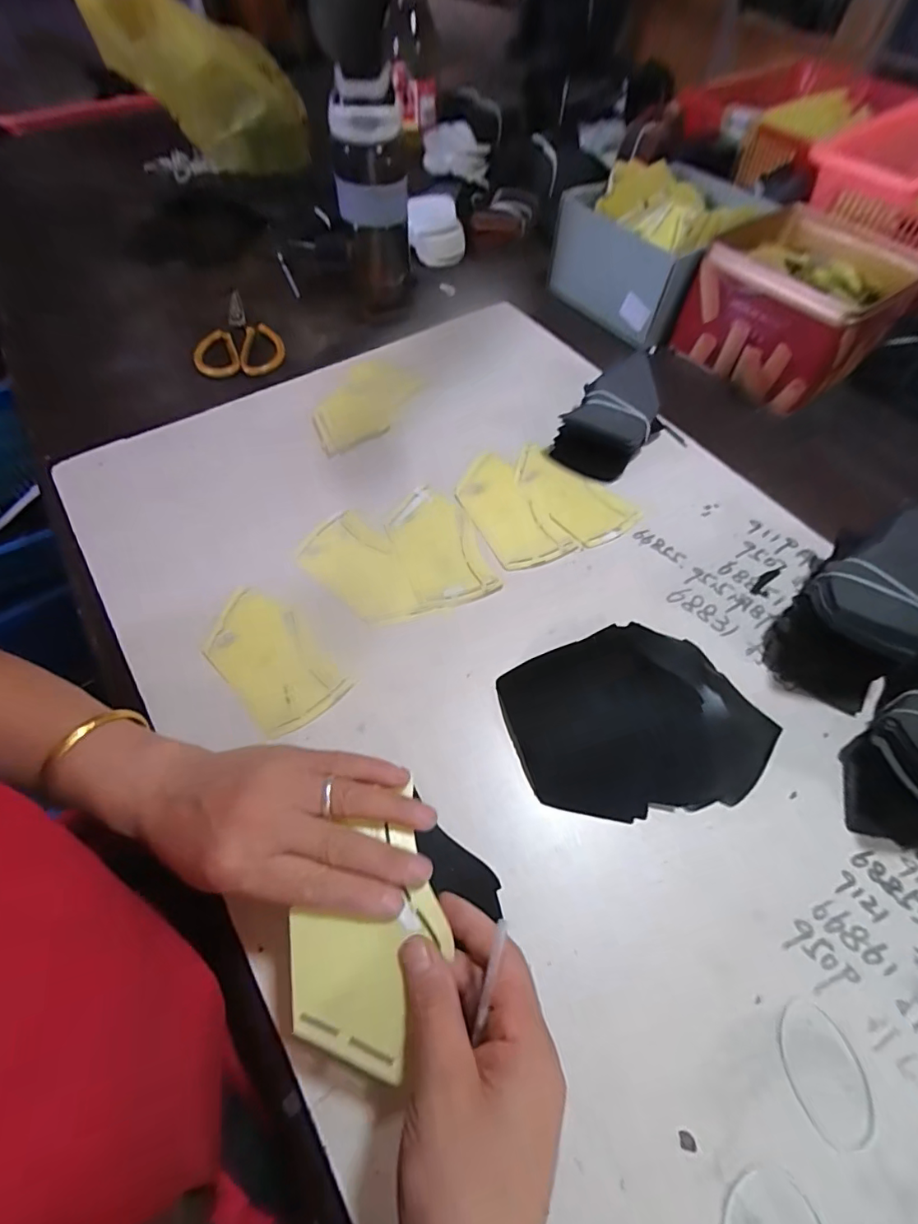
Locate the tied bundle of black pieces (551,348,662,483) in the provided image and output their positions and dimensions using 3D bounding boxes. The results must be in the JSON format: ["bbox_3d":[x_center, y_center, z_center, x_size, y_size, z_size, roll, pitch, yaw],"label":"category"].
[{"bbox_3d":[0.160,-0.200,0.523,0.087,0.062,0.118,28,61,14],"label":"tied bundle of black pieces"}]

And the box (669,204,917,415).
[{"bbox_3d":[0.382,-0.350,0.600,0.146,0.126,0.188,-30,65,-19],"label":"box"}]

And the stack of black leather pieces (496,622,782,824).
[{"bbox_3d":[0.131,0.074,0.367,0.178,0.026,0.134,-11,60,-9],"label":"stack of black leather pieces"}]

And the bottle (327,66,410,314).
[{"bbox_3d":[-0.100,-0.473,0.593,0.078,0.224,0.088,-4,59,-5],"label":"bottle"}]

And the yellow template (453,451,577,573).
[{"bbox_3d":[0.046,-0.097,0.481,0.070,0.009,0.136,-26,63,-17],"label":"yellow template"}]

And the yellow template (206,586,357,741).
[{"bbox_3d":[-0.150,0.036,0.397,0.070,0.007,0.126,-38,68,-23],"label":"yellow template"}]

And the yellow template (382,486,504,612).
[{"bbox_3d":[-0.020,-0.062,0.463,0.074,0.006,0.131,-18,63,-10],"label":"yellow template"}]

